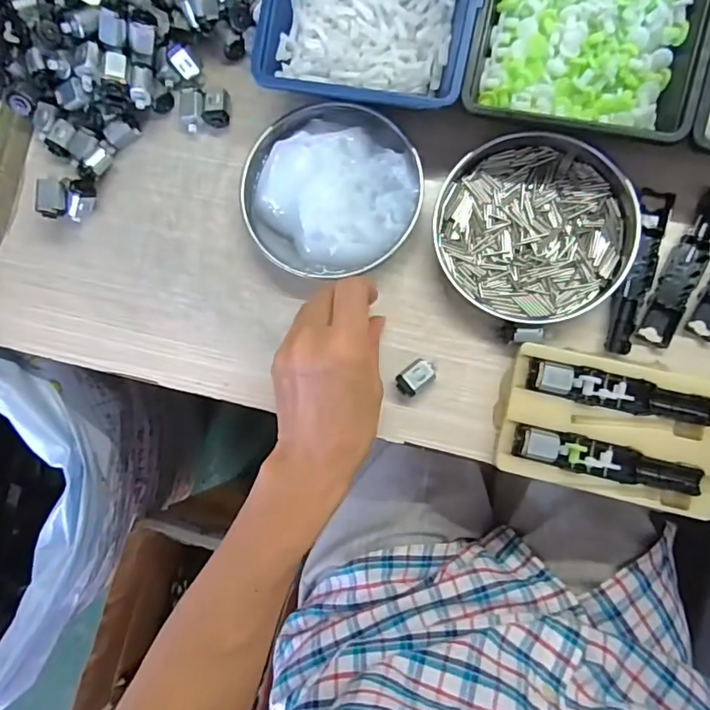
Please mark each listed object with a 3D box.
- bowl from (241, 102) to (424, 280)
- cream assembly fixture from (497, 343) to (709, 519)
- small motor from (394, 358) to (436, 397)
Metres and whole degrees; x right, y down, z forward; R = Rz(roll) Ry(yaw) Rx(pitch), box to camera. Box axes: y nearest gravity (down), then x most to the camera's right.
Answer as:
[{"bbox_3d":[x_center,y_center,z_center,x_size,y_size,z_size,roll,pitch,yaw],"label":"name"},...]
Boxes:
[{"bbox_3d":[-0.019,-0.124,0.385,0.126,0.029,0.129,-1,85,6],"label":"bowl"},{"bbox_3d":[0.174,0.049,0.350,0.138,0.025,0.089,13,87,7],"label":"cream assembly fixture"},{"bbox_3d":[0.043,0.016,0.373,0.029,0.012,0.019,-41,82,1],"label":"small motor"}]

